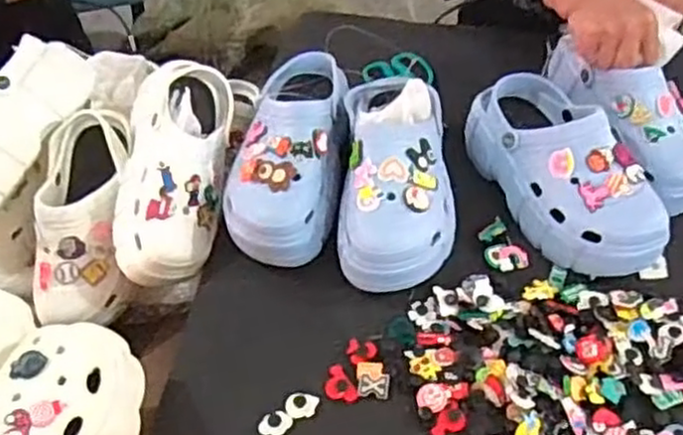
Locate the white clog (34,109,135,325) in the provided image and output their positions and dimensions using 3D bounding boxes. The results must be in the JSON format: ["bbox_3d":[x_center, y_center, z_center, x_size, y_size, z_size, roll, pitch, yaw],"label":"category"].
[{"bbox_3d":[-0.284,-0.003,0.799,0.093,0.086,0.236,-1,79,3],"label":"white clog"}]

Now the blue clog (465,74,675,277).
[{"bbox_3d":[0.225,-0.053,0.741,0.104,0.100,0.232,-18,52,-12],"label":"blue clog"}]

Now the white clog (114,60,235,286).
[{"bbox_3d":[-0.182,-0.060,0.763,0.112,0.078,0.249,3,69,6],"label":"white clog"}]

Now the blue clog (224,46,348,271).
[{"bbox_3d":[-0.048,-0.071,0.756,0.105,0.082,0.245,9,51,10],"label":"blue clog"}]

